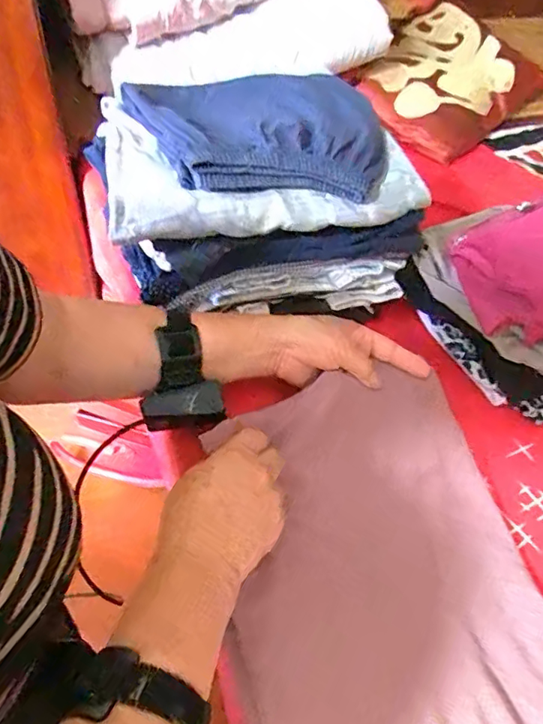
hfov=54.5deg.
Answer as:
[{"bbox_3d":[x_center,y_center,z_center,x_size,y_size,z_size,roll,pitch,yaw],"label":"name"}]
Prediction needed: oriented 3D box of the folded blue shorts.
[{"bbox_3d":[0.002,-0.220,0.501,0.228,0.053,0.166,-16,51,-20],"label":"folded blue shorts"}]

